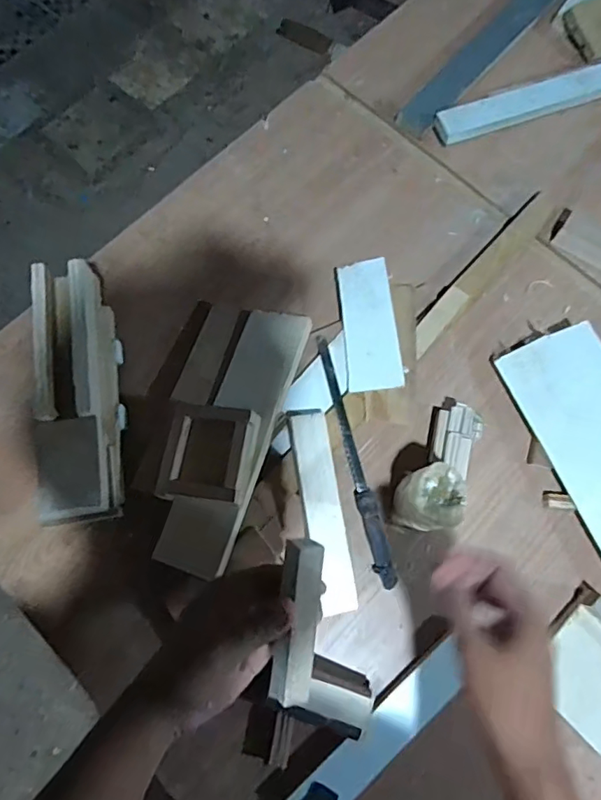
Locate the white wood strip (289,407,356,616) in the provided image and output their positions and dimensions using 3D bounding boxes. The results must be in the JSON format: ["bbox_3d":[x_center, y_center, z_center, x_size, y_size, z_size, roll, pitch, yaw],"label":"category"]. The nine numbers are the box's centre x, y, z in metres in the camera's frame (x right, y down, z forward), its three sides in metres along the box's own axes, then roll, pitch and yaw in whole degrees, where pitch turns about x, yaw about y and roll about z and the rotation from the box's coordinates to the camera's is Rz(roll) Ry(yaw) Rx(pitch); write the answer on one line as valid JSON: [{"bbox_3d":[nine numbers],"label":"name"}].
[{"bbox_3d":[0.025,0.122,0.587,0.043,0.014,0.227,-9,83,-7],"label":"white wood strip"}]

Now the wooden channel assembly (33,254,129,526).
[{"bbox_3d":[-0.257,-0.010,0.602,0.083,0.086,0.299,-8,75,-2],"label":"wooden channel assembly"}]

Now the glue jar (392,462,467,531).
[{"bbox_3d":[0.144,0.108,0.559,0.064,0.114,0.064,0,74,0],"label":"glue jar"}]

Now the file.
[{"bbox_3d":[0.067,0.067,0.619,0.025,0.019,0.302,-12,75,-4],"label":"file"}]

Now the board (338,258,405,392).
[{"bbox_3d":[0.086,-0.095,0.643,0.065,0.008,0.170,-6,75,9],"label":"board"}]

